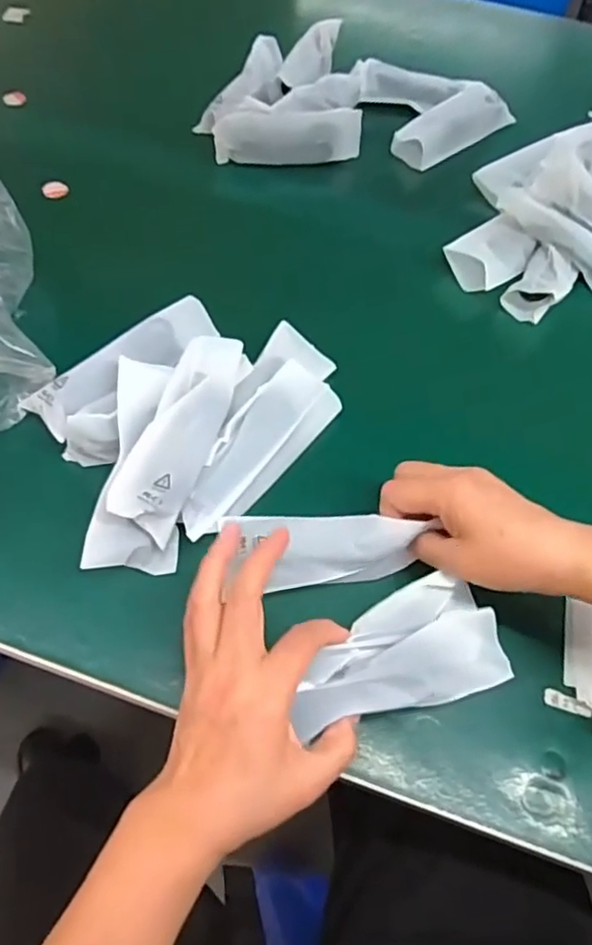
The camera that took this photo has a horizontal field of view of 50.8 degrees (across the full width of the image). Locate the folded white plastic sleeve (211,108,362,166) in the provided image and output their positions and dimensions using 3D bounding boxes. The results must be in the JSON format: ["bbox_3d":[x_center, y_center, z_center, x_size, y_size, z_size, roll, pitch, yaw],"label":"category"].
[{"bbox_3d":[-0.008,-0.348,0.646,0.150,0.051,0.027,0,59,-4],"label":"folded white plastic sleeve"}]

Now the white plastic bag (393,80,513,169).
[{"bbox_3d":[0.176,-0.383,0.689,0.147,0.033,0.059,-39,69,-23],"label":"white plastic bag"}]

